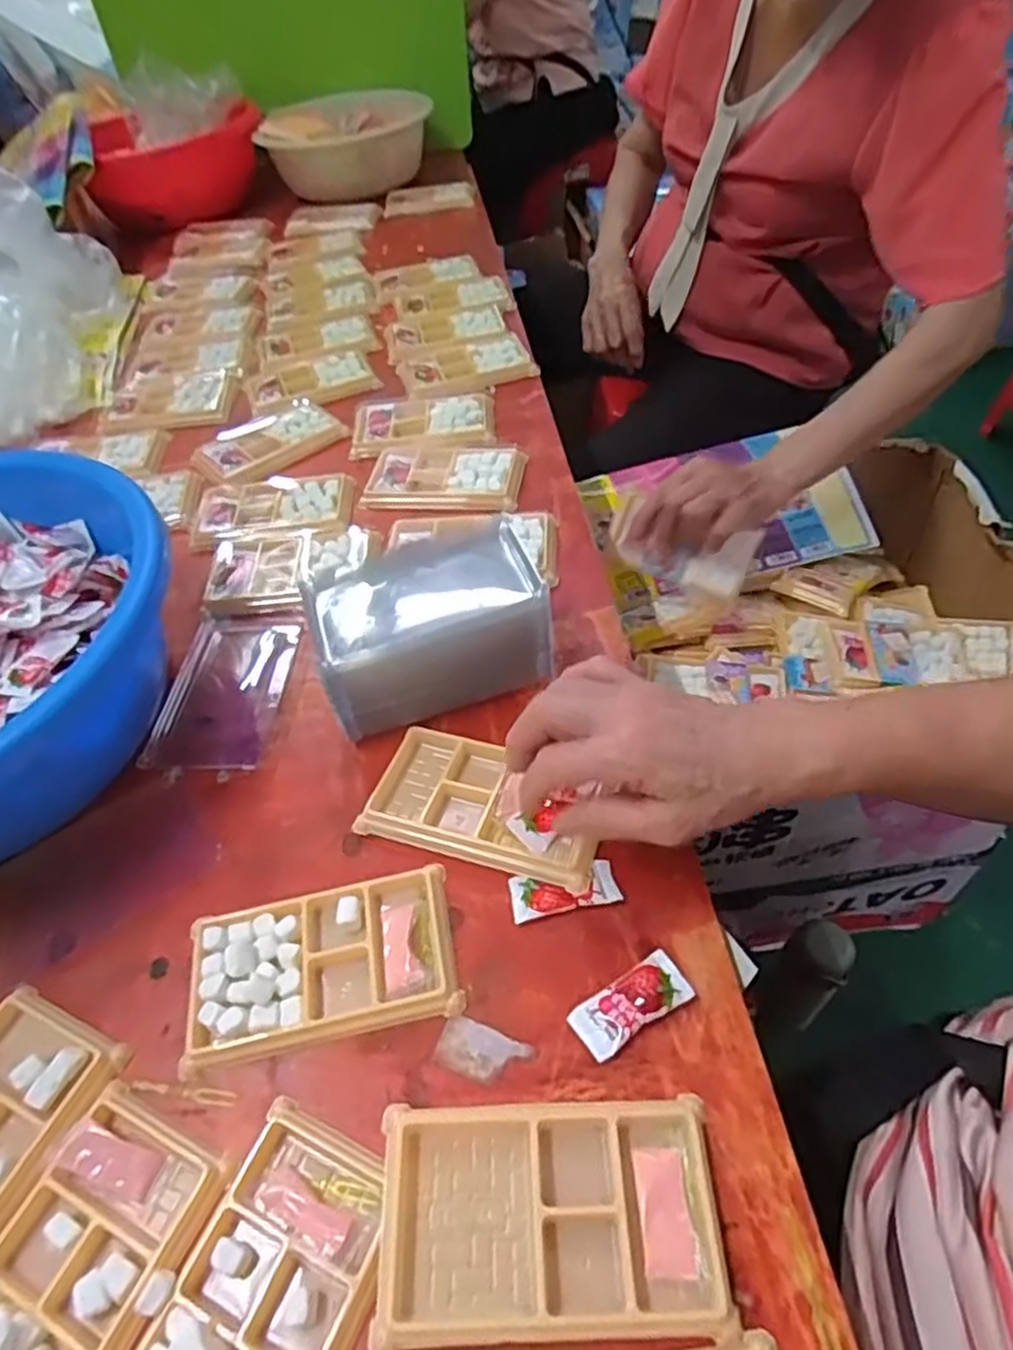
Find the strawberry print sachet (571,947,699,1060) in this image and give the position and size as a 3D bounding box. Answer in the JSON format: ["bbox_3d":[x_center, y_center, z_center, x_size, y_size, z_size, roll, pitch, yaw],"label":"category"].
[{"bbox_3d":[0.060,0.159,0.353,0.057,0.008,0.025,-28,52,-17],"label":"strawberry print sachet"}]

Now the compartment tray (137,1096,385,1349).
[{"bbox_3d":[-0.098,0.252,0.284,0.076,0.012,0.133,17,53,19],"label":"compartment tray"}]

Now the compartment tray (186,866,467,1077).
[{"bbox_3d":[-0.095,0.147,0.377,0.132,0.011,0.074,-12,49,-4],"label":"compartment tray"}]

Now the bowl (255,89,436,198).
[{"bbox_3d":[-0.243,-0.845,1.171,0.242,0.099,0.198,-2,49,5],"label":"bowl"}]

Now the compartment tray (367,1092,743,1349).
[{"bbox_3d":[0.018,0.218,0.297,0.135,0.018,0.077,-5,49,2],"label":"compartment tray"}]

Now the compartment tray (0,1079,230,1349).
[{"bbox_3d":[-0.182,0.251,0.295,0.079,0.014,0.136,17,54,20],"label":"compartment tray"}]

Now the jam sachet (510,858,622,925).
[{"bbox_3d":[0.031,0.115,0.393,0.057,0.008,0.024,-11,49,-3],"label":"jam sachet"}]

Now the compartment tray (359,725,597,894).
[{"bbox_3d":[-0.012,0.075,0.431,0.137,0.023,0.076,12,52,16],"label":"compartment tray"}]

